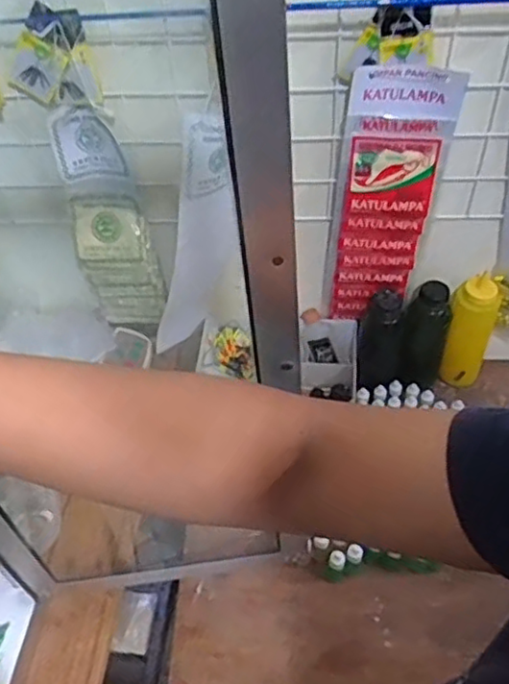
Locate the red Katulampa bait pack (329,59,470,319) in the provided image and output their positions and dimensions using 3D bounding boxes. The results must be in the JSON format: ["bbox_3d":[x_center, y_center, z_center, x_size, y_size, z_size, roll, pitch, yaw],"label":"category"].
[{"bbox_3d":[0.163,-0.165,0.810,0.121,0.358,0.028,0,48,3],"label":"red Katulampa bait pack"}]

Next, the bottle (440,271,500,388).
[{"bbox_3d":[0.309,-0.010,0.956,0.065,0.176,0.055,17,52,17],"label":"bottle"}]

